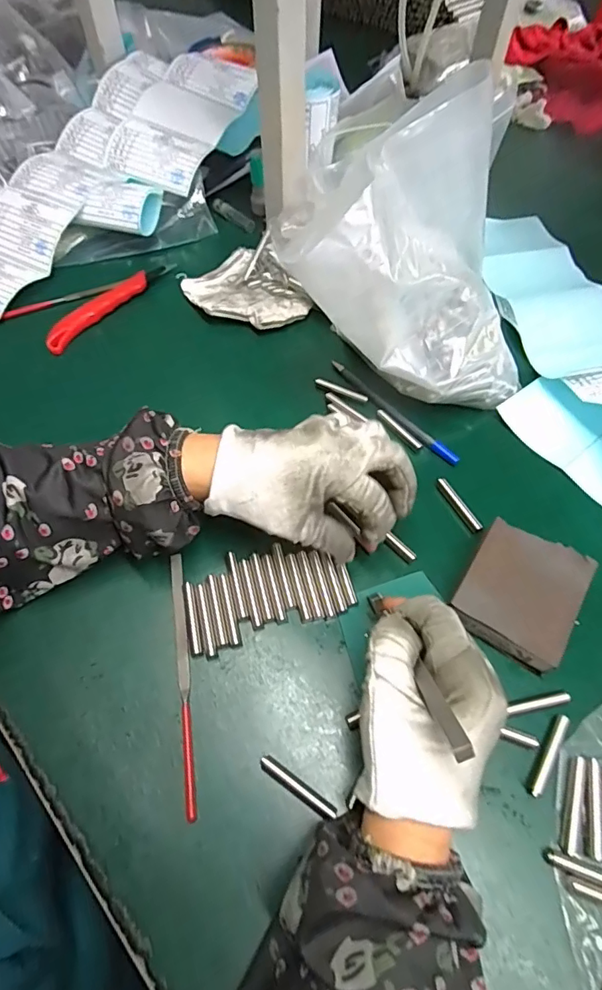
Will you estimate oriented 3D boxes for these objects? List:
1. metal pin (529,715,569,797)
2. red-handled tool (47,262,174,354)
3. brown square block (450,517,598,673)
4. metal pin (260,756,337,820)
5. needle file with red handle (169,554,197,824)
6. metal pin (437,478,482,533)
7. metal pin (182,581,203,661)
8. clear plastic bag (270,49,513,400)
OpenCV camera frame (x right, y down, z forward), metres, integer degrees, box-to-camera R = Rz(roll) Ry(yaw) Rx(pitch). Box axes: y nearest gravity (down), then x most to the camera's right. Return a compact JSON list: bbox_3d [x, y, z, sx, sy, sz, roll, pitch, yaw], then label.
[{"bbox_3d":[0.142,0.148,0.280,0.006,0.006,0.048,32,66,15],"label":"metal pin"},{"bbox_3d":[-0.183,-0.186,0.472,0.018,0.021,0.153,34,66,15],"label":"red-handled tool"},{"bbox_3d":[0.142,0.060,0.319,0.068,0.021,0.079,31,65,14],"label":"brown square block"},{"bbox_3d":[-0.003,0.161,0.271,0.045,0.009,0.008,32,65,14],"label":"metal pin"},{"bbox_3d":[-0.072,0.108,0.301,0.009,0.008,0.153,-9,63,-6],"label":"needle file with red handle"},{"bbox_3d":[0.118,0.007,0.366,0.007,0.009,0.049,-24,65,-14],"label":"metal pin"},{"bbox_3d":[-0.071,0.080,0.317,0.007,0.004,0.048,-13,63,-8],"label":"metal pin"},{"bbox_3d":[0.081,-0.162,0.359,0.194,0.180,0.127,-2,62,-3],"label":"clear plastic bag"}]

